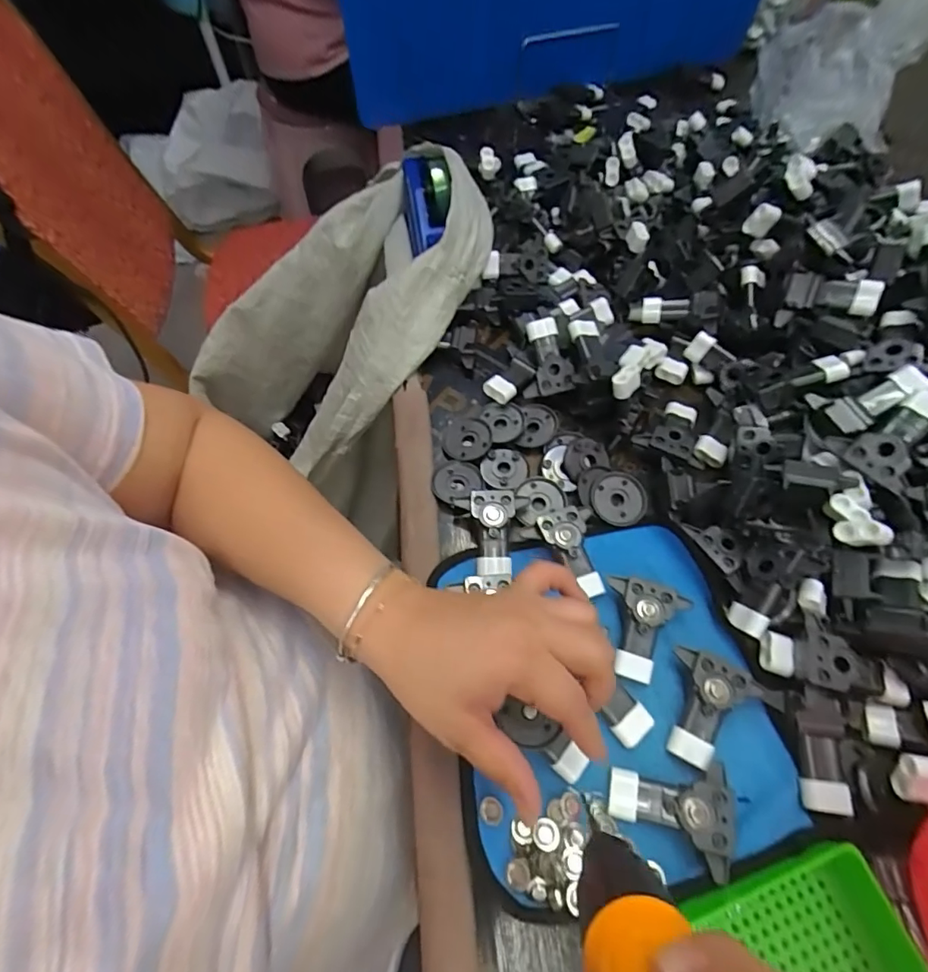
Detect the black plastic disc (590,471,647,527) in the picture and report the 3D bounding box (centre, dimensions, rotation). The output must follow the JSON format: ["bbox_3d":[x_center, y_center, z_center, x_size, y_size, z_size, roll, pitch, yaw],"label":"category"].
[{"bbox_3d":[0.121,0.010,0.388,0.043,0.005,0.043,0,77,-2],"label":"black plastic disc"}]

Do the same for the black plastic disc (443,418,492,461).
[{"bbox_3d":[0.003,-0.040,0.418,0.039,0.007,0.040,-1,62,1],"label":"black plastic disc"}]

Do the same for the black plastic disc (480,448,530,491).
[{"bbox_3d":[0.034,-0.015,0.408,0.038,0.009,0.037,-1,62,1],"label":"black plastic disc"}]

